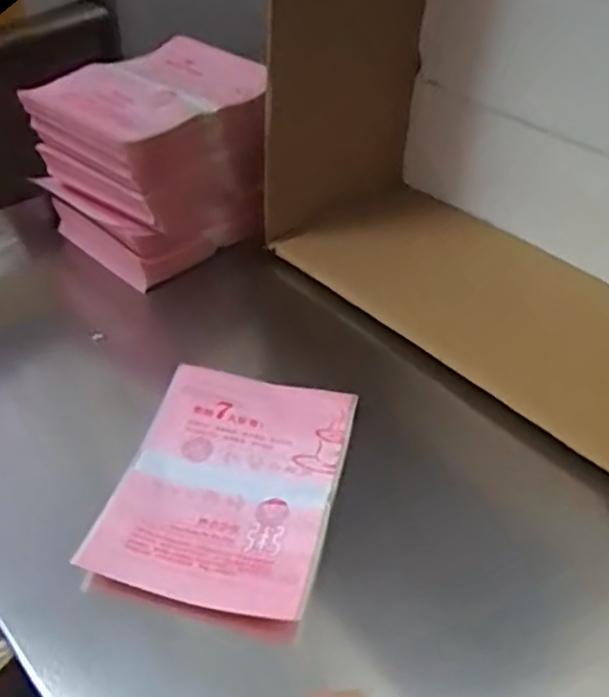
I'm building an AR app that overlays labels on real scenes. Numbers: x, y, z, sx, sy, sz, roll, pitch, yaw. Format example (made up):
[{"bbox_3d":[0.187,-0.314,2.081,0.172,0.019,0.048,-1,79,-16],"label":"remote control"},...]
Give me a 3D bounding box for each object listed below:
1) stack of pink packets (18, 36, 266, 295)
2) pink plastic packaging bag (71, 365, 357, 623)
[{"bbox_3d":[-0.118,-0.157,0.565,0.162,0.130,0.126,-31,52,-30],"label":"stack of pink packets"},{"bbox_3d":[-0.043,0.078,0.408,0.120,0.017,0.158,10,44,9],"label":"pink plastic packaging bag"}]

